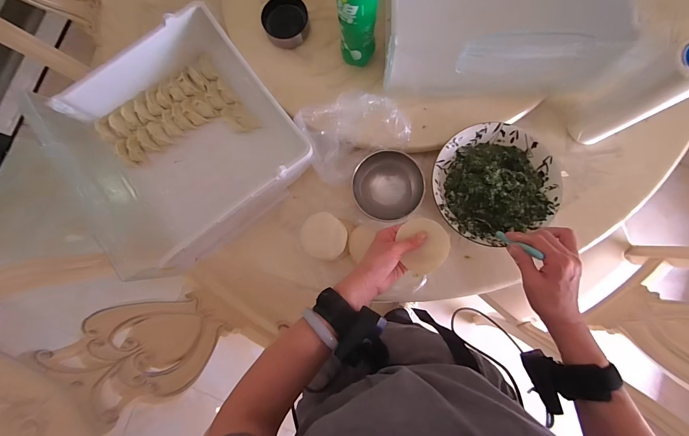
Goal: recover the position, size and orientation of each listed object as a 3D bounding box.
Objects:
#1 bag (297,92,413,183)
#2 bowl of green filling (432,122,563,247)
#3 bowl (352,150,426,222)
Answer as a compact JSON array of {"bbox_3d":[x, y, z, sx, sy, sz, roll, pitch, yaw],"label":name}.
[{"bbox_3d":[0.021,-0.154,0.536,0.180,0.072,0.120,-23,83,1],"label":"bag"},{"bbox_3d":[0.261,-0.059,0.543,0.209,0.067,0.208,0,84,3],"label":"bowl of green filling"},{"bbox_3d":[0.079,-0.057,0.547,0.122,0.035,0.121,0,84,3],"label":"bowl"}]

